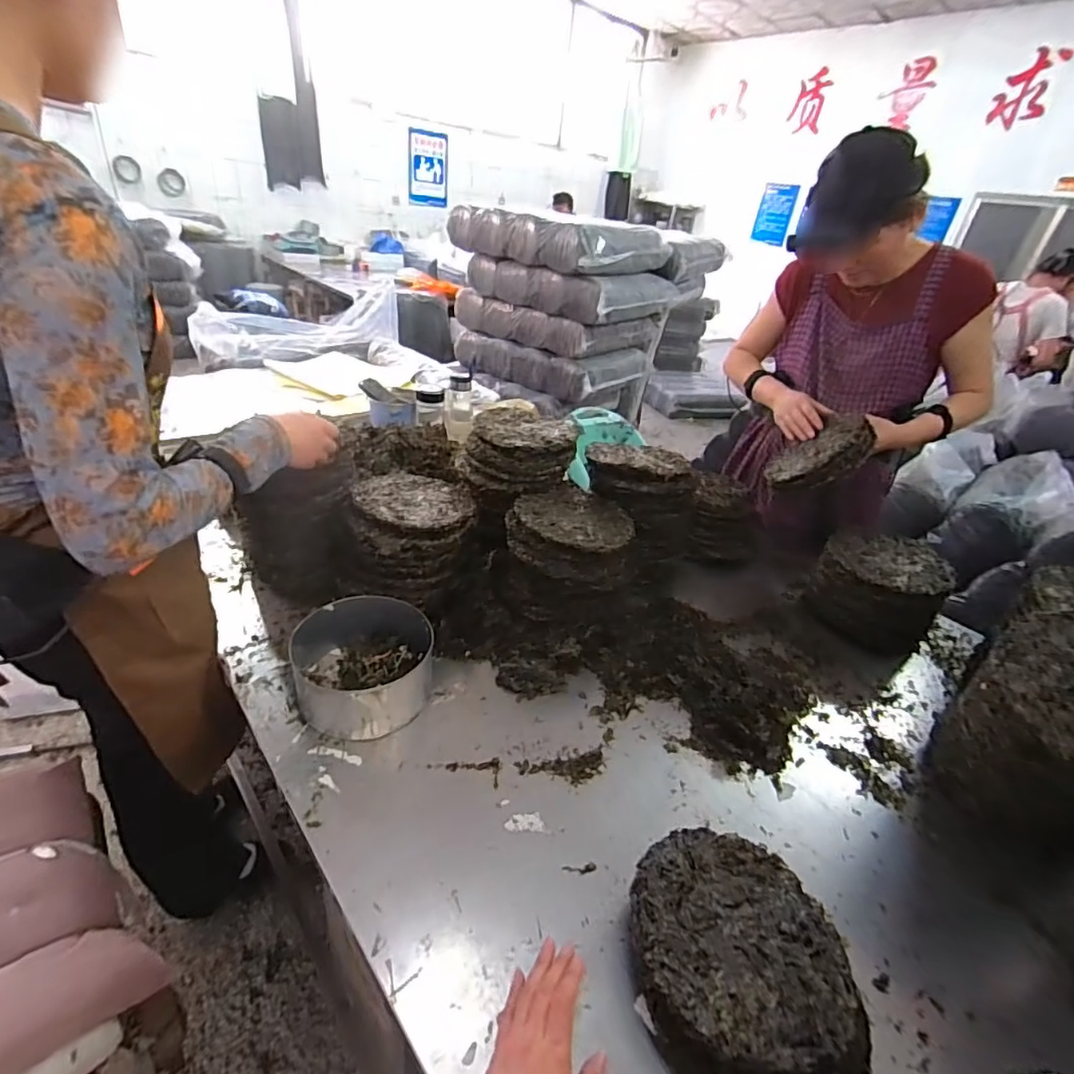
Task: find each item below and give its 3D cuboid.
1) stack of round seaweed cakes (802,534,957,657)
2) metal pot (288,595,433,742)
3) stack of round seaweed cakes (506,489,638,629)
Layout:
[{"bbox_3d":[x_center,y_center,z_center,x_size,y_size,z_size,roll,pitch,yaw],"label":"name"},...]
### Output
[{"bbox_3d":[0.661,0.106,1.033,0.212,0.167,0.180,-10,35,-26],"label":"stack of round seaweed cakes"},{"bbox_3d":[-0.250,0.180,0.763,0.197,0.083,0.213,-3,33,-16],"label":"metal pot"},{"bbox_3d":[0.063,0.049,0.942,0.223,0.193,0.222,13,32,9],"label":"stack of round seaweed cakes"}]

